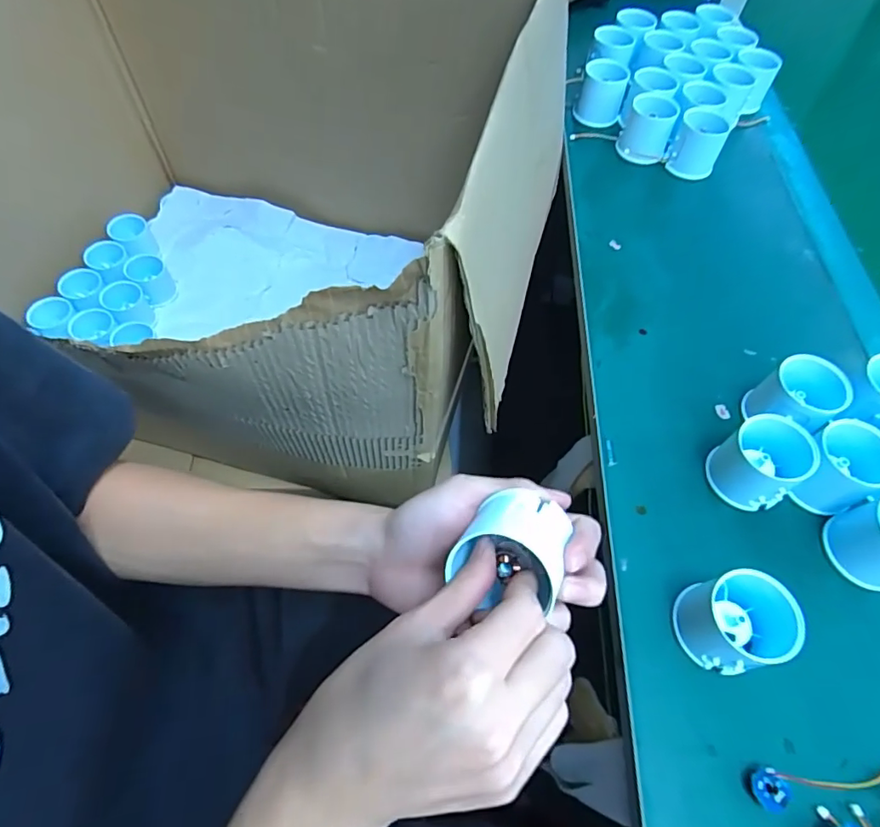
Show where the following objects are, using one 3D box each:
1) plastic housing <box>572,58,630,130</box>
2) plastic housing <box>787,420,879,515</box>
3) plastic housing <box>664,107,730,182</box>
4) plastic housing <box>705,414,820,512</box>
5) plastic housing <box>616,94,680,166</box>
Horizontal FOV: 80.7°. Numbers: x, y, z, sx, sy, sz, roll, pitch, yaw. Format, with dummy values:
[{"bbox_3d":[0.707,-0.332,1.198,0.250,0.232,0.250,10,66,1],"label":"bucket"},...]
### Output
[{"bbox_3d":[0.195,-0.385,0.630,0.054,0.063,0.052,15,61,8],"label":"plastic housing"},{"bbox_3d":[0.291,0.042,0.382,0.062,0.054,0.058,14,60,7],"label":"plastic housing"},{"bbox_3d":[0.288,-0.300,0.581,0.052,0.053,0.053,25,62,13],"label":"plastic housing"},{"bbox_3d":[0.234,0.037,0.380,0.049,0.059,0.052,1,60,-1],"label":"plastic housing"},{"bbox_3d":[0.238,-0.326,0.596,0.052,0.055,0.058,18,61,9],"label":"plastic housing"}]

